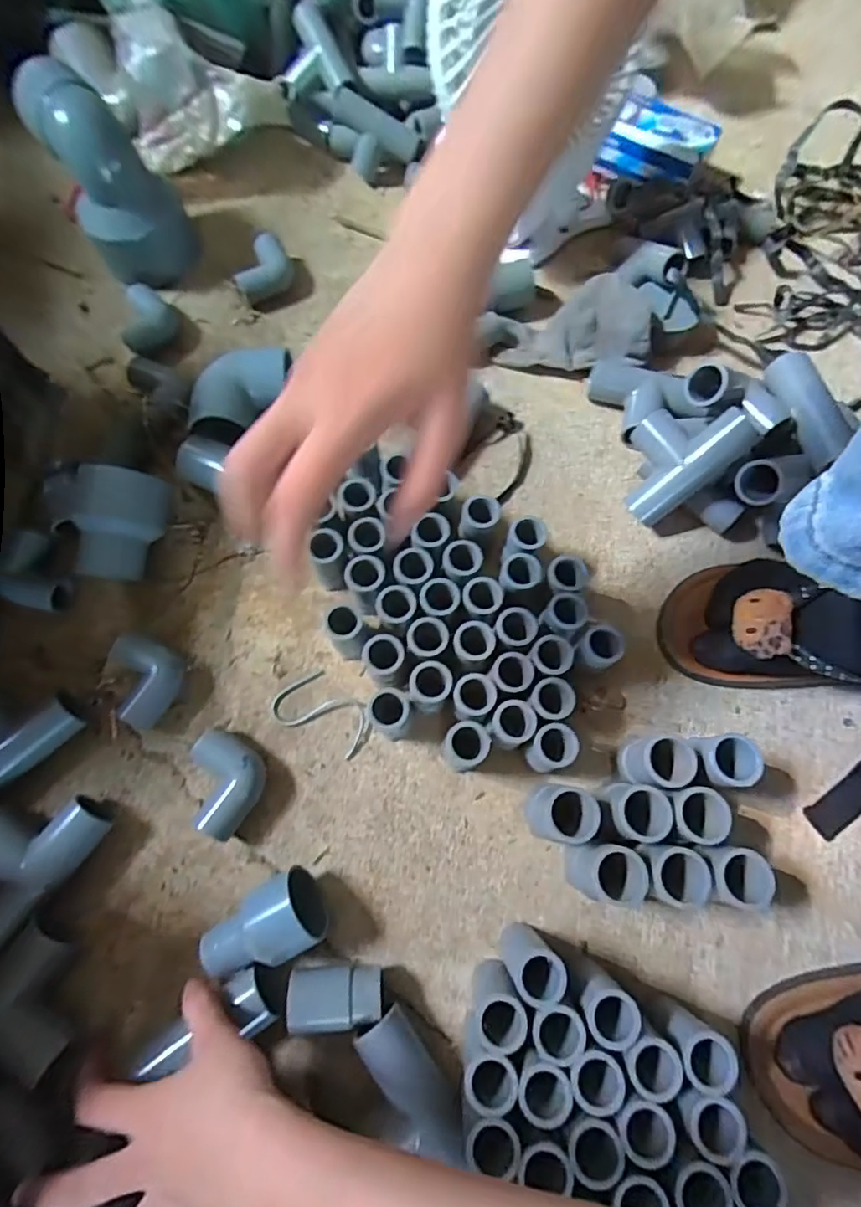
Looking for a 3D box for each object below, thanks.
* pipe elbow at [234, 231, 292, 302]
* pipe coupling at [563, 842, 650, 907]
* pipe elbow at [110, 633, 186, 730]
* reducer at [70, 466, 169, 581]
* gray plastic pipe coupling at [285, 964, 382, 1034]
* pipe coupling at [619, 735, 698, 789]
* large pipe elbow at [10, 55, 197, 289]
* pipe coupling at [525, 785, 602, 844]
[{"bbox_3d":[-0.163,-0.324,0.538,0.055,0.028,0.057,0,71,0],"label":"pipe elbow"},{"bbox_3d":[0.110,0.171,0.354,0.037,0.060,0.033,6,71,2],"label":"pipe coupling"},{"bbox_3d":[-0.210,0.056,0.405,0.056,0.034,0.058,23,73,7],"label":"pipe elbow"},{"bbox_3d":[-0.235,-0.056,0.427,0.059,0.066,0.074,5,71,2],"label":"reducer"},{"bbox_3d":[-0.060,0.247,0.349,0.058,0.027,0.030,-3,71,-1],"label":"gray plastic pipe coupling"},{"bbox_3d":[0.152,0.109,0.378,0.037,0.056,0.031,7,71,2],"label":"pipe coupling"},{"bbox_3d":[-0.294,-0.388,0.509,0.096,0.140,0.125,-39,75,-12],"label":"large pipe elbow"},{"bbox_3d":[0.083,0.137,0.366,0.033,0.059,0.034,-3,71,-1],"label":"pipe coupling"}]

